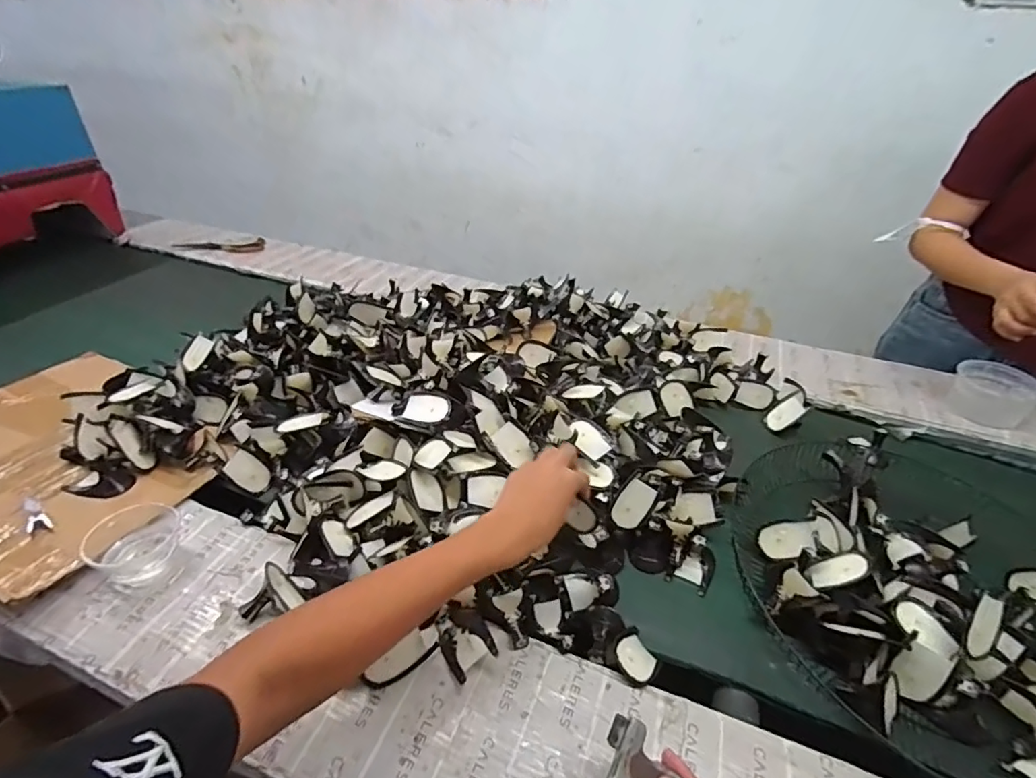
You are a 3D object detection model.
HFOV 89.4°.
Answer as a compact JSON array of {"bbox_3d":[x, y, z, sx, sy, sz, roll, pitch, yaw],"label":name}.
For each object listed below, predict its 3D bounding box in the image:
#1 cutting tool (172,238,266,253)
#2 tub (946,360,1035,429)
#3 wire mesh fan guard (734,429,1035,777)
[{"bbox_3d":[-0.768,-0.370,1.352,0.207,0.024,0.046,-12,38,-20],"label":"cutting tool"},{"bbox_3d":[0.809,0.011,0.894,0.113,0.070,0.118,2,35,-1],"label":"tub"},{"bbox_3d":[0.503,0.224,0.613,0.451,0.077,0.437,-8,37,-15],"label":"wire mesh fan guard"}]

